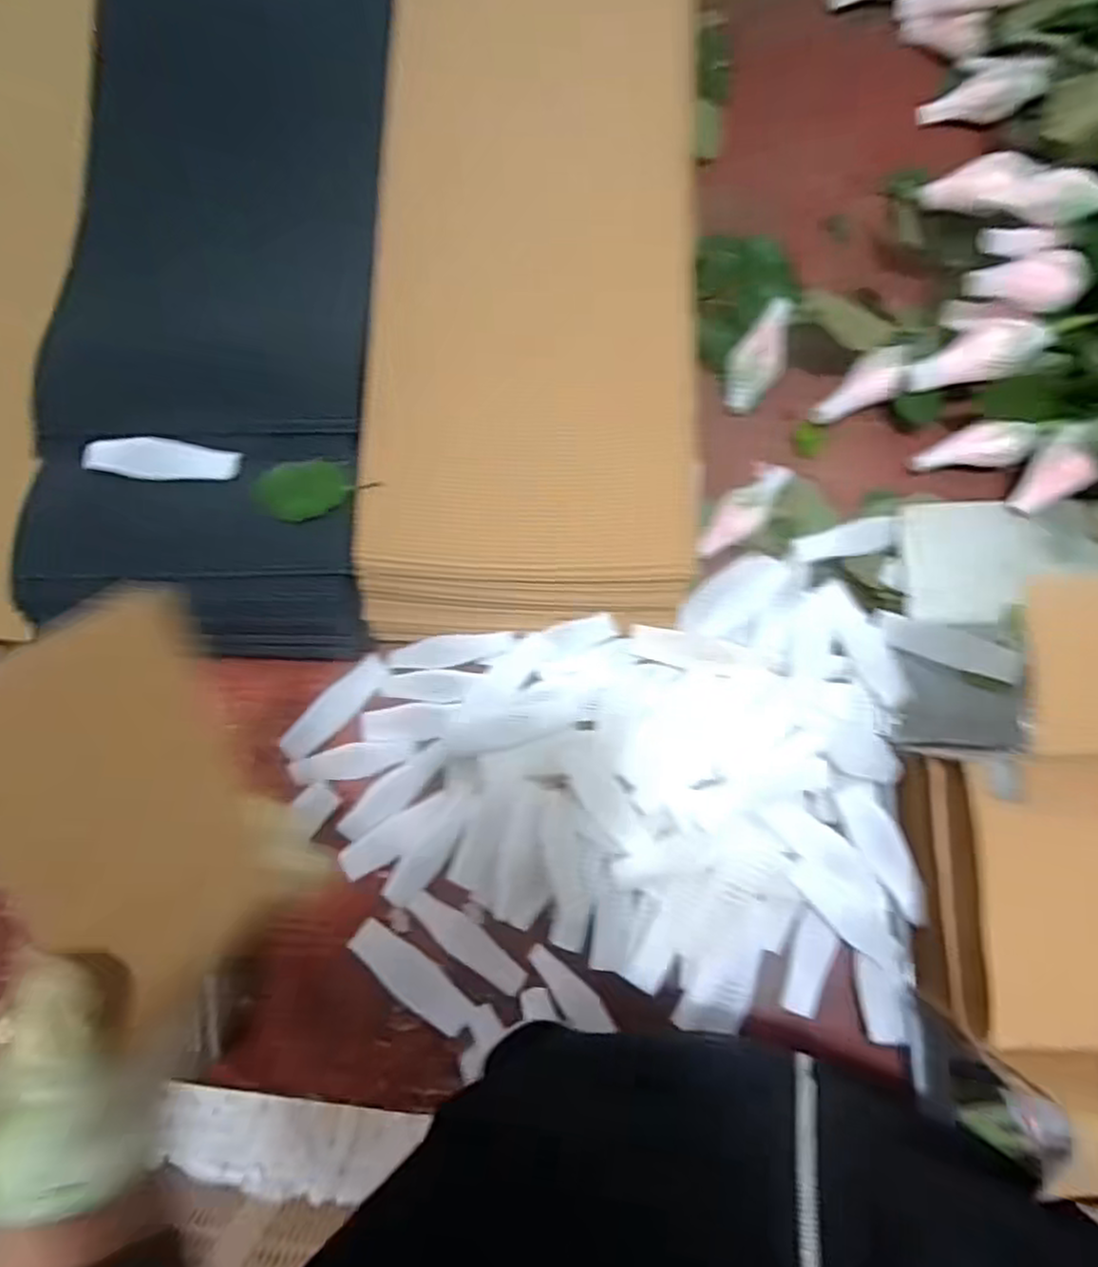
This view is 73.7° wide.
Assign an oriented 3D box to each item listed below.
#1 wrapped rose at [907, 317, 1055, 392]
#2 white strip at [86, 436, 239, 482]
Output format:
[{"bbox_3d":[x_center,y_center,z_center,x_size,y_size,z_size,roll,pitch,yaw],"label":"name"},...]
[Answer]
[{"bbox_3d":[0.290,-0.187,0.494,0.087,0.025,0.034,-13,85,20],"label":"wrapped rose"},{"bbox_3d":[-0.241,-0.111,0.461,0.089,0.006,0.036,3,60,-9],"label":"white strip"}]

